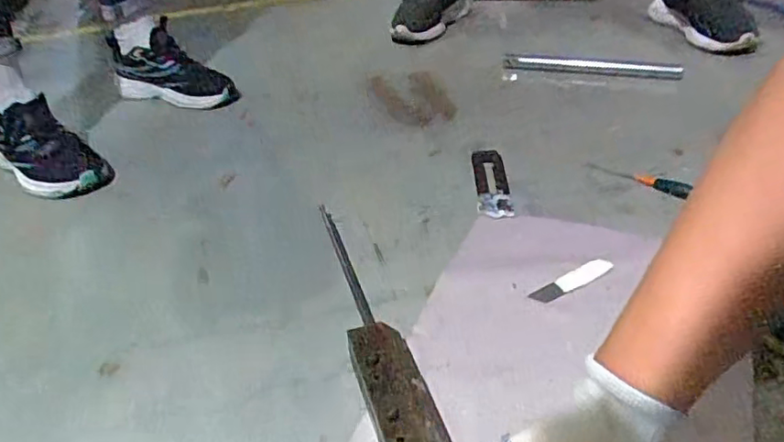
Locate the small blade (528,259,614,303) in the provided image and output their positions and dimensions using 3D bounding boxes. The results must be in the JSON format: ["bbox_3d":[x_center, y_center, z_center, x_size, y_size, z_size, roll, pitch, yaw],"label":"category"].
[{"bbox_3d":[0.192,0.064,0.648,0.097,0.004,0.024,-26,44,-17],"label":"small blade"}]

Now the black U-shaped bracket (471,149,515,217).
[{"bbox_3d":[0.132,-0.058,0.819,0.043,0.006,0.174,-3,35,3],"label":"black U-shaped bracket"}]

